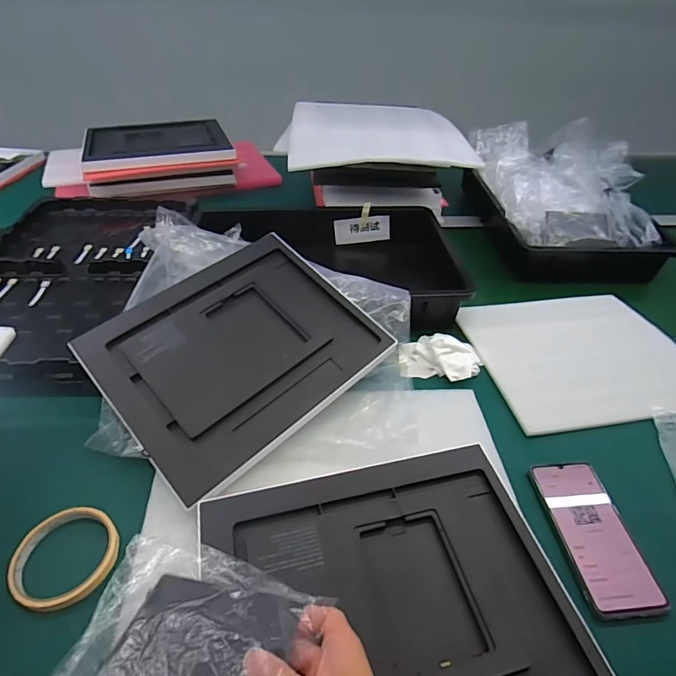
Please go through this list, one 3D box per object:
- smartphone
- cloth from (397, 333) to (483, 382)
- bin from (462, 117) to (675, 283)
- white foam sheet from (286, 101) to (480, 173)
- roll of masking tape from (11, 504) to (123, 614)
[{"bbox_3d":[0.258,0.195,0.444,0.075,0.013,0.148,-2,41,-6],"label":"smartphone"},{"bbox_3d":[0.144,0.021,0.618,0.114,0.032,0.091,5,41,3],"label":"cloth"},{"bbox_3d":[0.432,-0.273,0.863,0.298,0.146,0.385,3,41,0],"label":"bin"},{"bbox_3d":[0.072,-0.405,0.856,0.317,0.031,0.344,0,41,-3],"label":"white foam sheet"},{"bbox_3d":[-0.252,0.202,0.407,0.088,0.019,0.086,1,41,-1],"label":"roll of masking tape"}]

